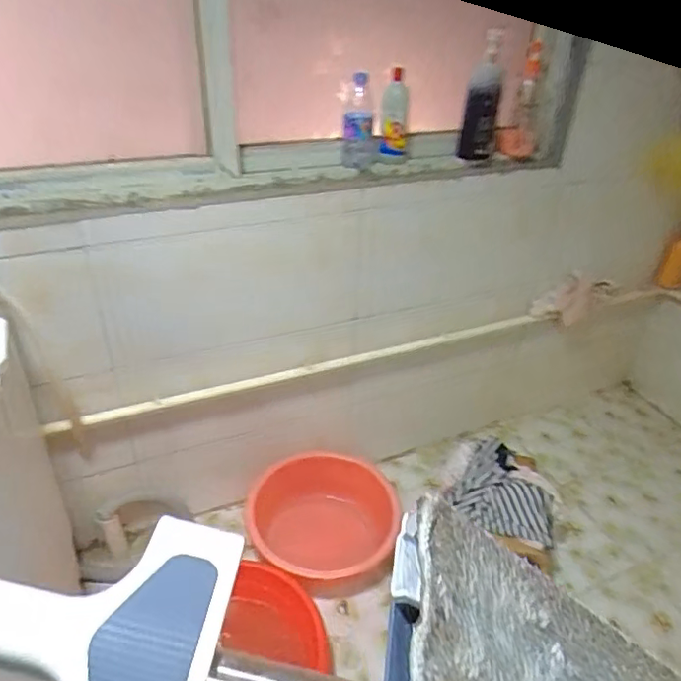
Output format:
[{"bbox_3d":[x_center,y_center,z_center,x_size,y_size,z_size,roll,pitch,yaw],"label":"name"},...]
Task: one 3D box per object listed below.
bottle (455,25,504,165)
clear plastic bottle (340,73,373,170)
[{"bbox_3d":[0.339,-0.573,1.332,0.081,0.282,0.072,7,34,10],"label":"bottle"},{"bbox_3d":[0.039,-0.505,1.286,0.071,0.200,0.064,1,33,1],"label":"clear plastic bottle"}]

